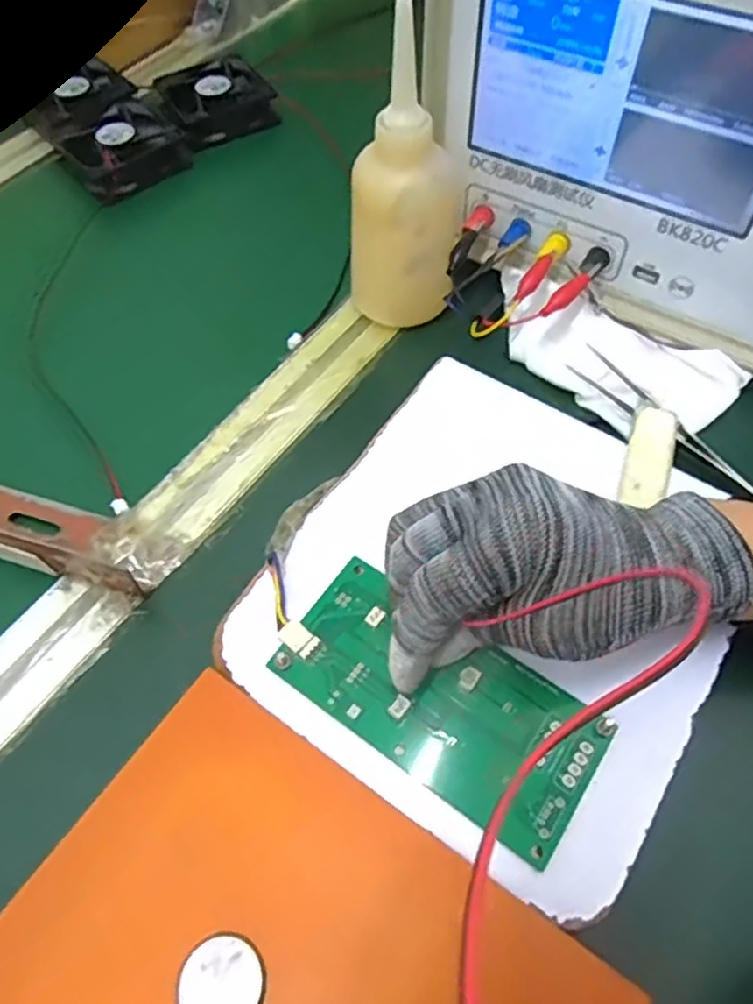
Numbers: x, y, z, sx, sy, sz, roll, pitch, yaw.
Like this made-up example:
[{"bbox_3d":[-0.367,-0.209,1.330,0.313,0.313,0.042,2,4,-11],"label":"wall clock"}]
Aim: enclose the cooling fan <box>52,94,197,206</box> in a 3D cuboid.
[{"bbox_3d":[-0.197,-0.276,0.524,0.088,0.027,0.078,-34,63,-16],"label":"cooling fan"}]

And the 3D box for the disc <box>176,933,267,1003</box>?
[{"bbox_3d":[-0.053,0.164,0.228,0.028,0.004,0.029,-2,60,3],"label":"disc"}]

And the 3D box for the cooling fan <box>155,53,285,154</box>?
[{"bbox_3d":[-0.132,-0.331,0.556,0.083,0.025,0.078,-27,62,-12],"label":"cooling fan"}]

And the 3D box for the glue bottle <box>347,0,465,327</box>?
[{"bbox_3d":[0.015,-0.175,0.376,0.063,0.150,0.069,5,60,7],"label":"glue bottle"}]

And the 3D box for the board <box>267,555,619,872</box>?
[{"bbox_3d":[0.025,0.081,0.283,0.133,0.007,0.063,29,66,17],"label":"board"}]

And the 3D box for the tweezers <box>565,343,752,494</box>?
[{"bbox_3d":[0.153,-0.045,0.361,0.017,0.007,0.117,-36,64,-16],"label":"tweezers"}]

